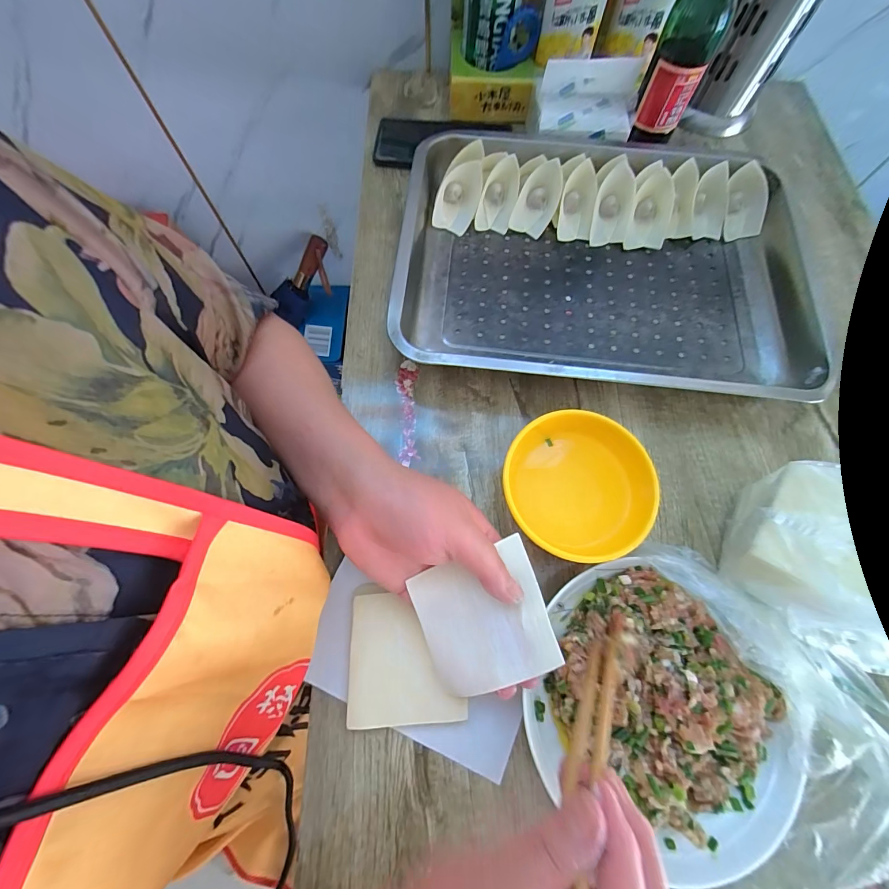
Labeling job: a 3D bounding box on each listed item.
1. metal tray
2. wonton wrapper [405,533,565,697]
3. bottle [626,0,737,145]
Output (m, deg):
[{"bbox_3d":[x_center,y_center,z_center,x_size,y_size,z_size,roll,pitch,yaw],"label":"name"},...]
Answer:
[{"bbox_3d":[0.155,-0.181,0.383,0.395,0.046,0.288,6,71,1],"label":"metal tray"},{"bbox_3d":[0.025,0.114,0.247,0.078,0.023,0.080,-18,72,-7],"label":"wonton wrapper"},{"bbox_3d":[0.238,-0.395,0.351,0.054,0.178,0.053,24,72,7],"label":"bottle"}]

